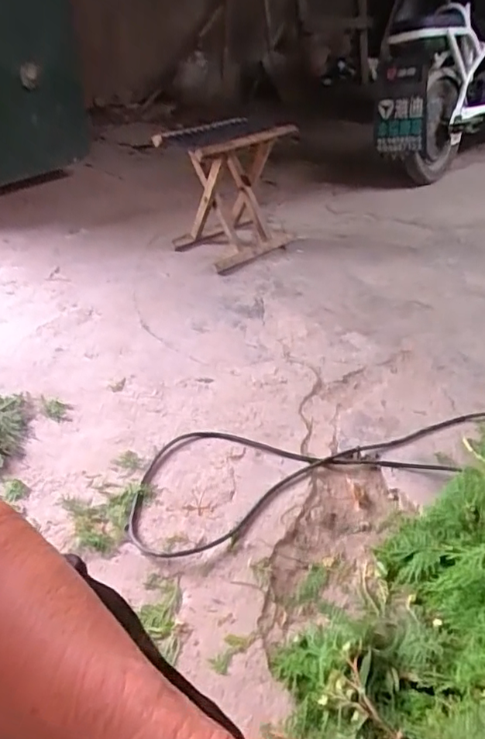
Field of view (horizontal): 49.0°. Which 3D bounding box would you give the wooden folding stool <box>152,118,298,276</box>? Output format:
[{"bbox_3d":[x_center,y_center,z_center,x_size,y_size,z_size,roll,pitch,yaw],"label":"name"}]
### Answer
[{"bbox_3d":[-0.032,-0.483,1.501,0.282,0.388,0.287,-24,44,-26],"label":"wooden folding stool"}]

